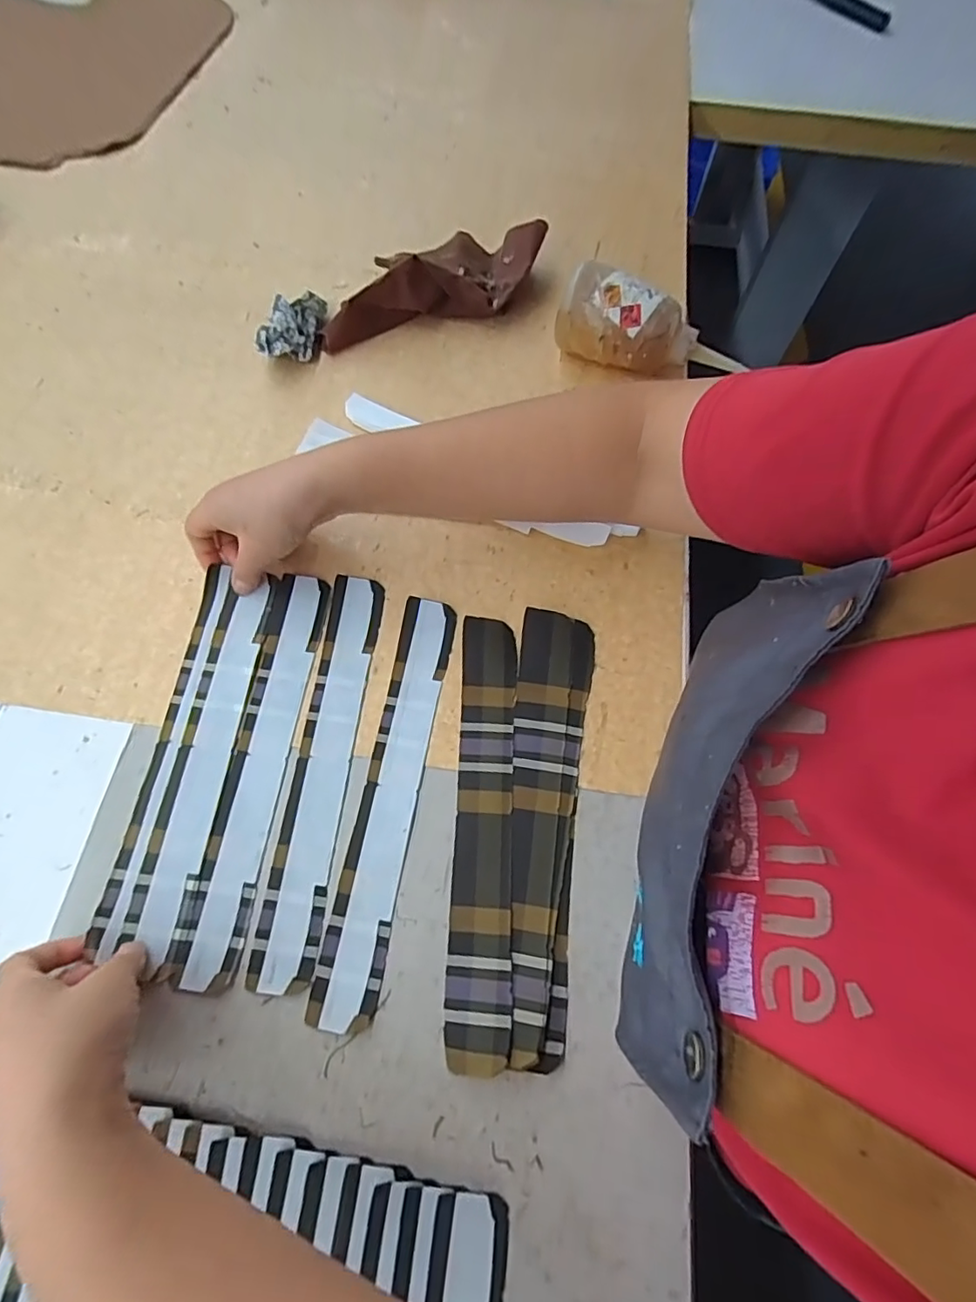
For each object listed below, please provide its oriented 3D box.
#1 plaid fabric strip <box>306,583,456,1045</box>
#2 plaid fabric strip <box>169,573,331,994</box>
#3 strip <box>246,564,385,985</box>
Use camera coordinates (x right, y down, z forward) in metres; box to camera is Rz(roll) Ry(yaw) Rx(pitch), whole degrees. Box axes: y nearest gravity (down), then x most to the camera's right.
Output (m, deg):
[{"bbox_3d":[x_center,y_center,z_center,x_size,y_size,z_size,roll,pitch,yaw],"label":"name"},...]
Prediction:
[{"bbox_3d":[-0.061,0.086,0.354,0.035,0.007,0.259,8,68,5],"label":"plaid fabric strip"},{"bbox_3d":[-0.147,0.068,0.363,0.036,0.006,0.259,7,67,0],"label":"plaid fabric strip"},{"bbox_3d":[-0.106,0.069,0.361,0.036,0.005,0.258,6,67,0],"label":"strip"}]

